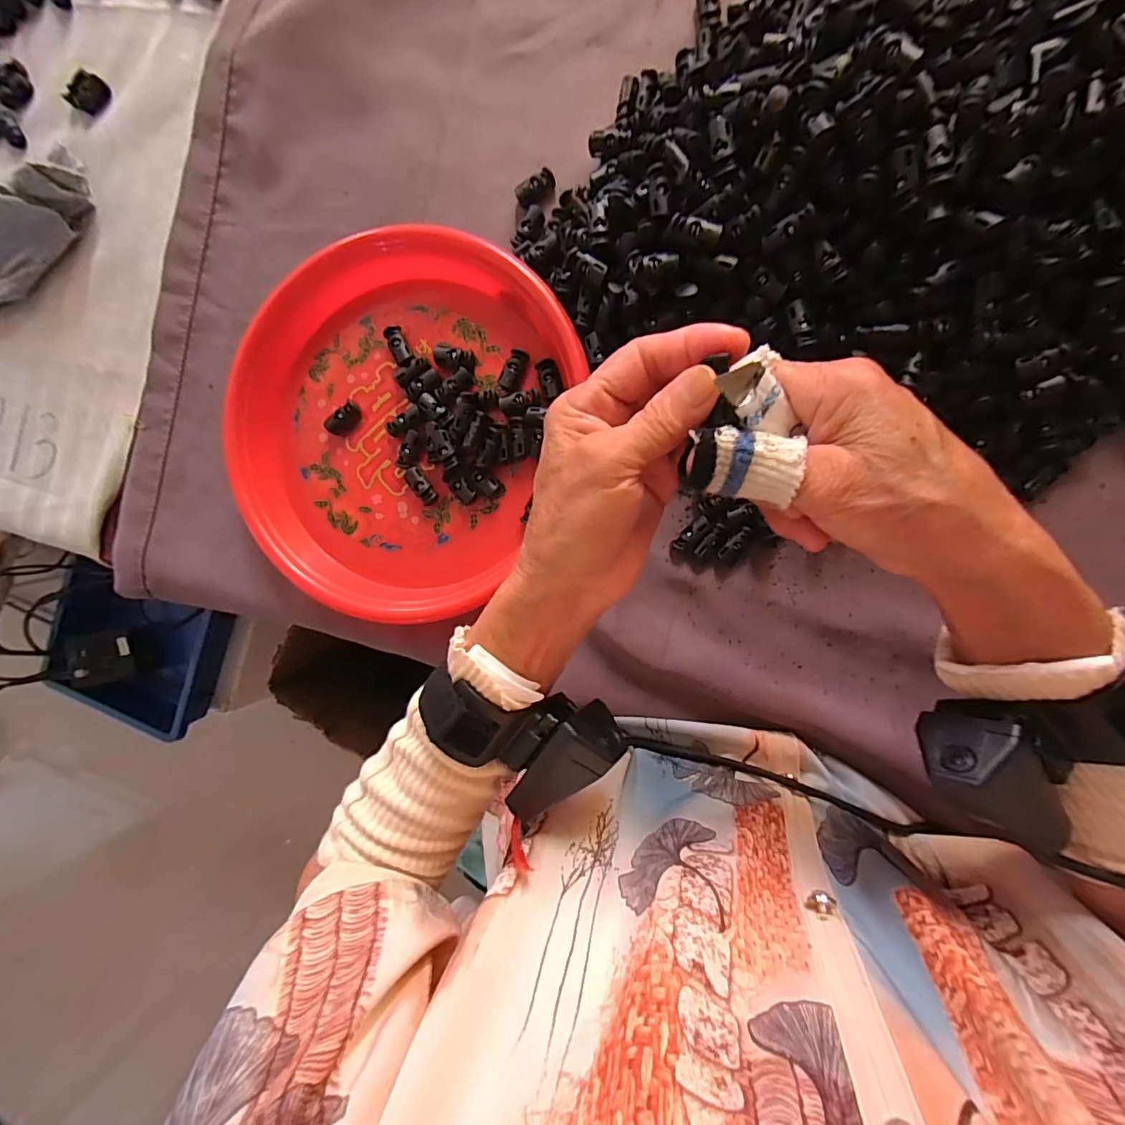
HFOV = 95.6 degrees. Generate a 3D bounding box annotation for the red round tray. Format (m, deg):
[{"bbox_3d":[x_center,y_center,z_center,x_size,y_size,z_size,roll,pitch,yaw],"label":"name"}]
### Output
[{"bbox_3d":[-0.123,-0.100,0.353,0.232,0.034,0.245,0,93,9],"label":"red round tray"}]

